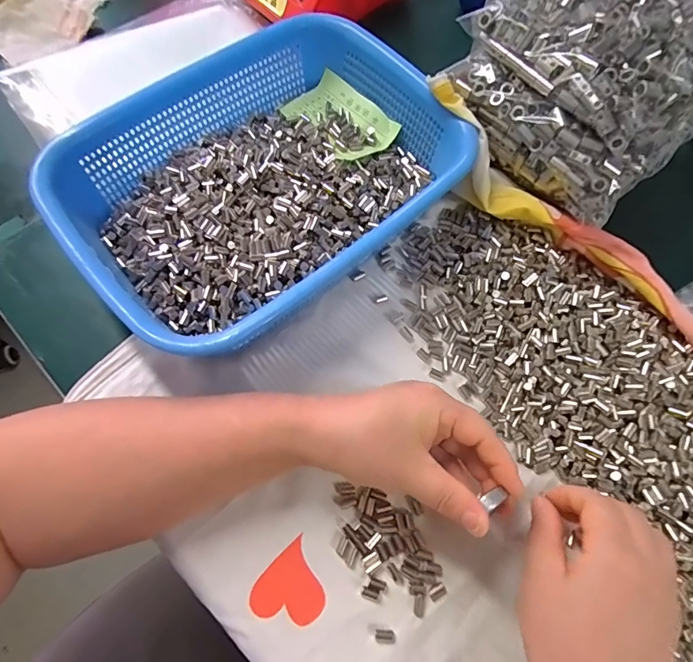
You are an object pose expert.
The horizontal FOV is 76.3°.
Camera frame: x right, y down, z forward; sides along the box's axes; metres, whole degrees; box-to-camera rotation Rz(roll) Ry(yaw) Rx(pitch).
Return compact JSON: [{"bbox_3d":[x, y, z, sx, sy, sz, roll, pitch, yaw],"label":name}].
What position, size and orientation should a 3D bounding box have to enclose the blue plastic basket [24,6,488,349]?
[{"bbox_3d":[-0.060,-0.112,0.343,0.275,0.076,0.205,-37,73,-16],"label":"blue plastic basket"}]

